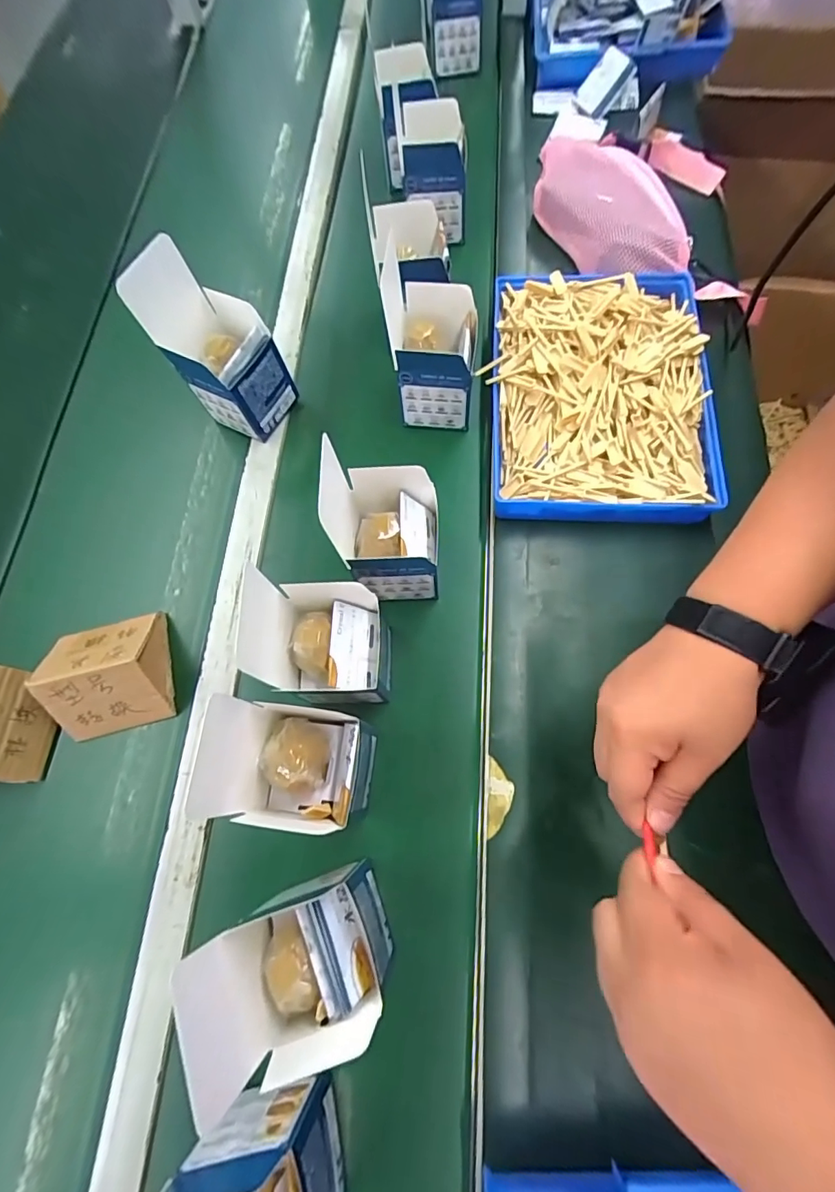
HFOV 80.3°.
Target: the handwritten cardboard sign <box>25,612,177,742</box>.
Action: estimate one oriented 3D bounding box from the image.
[{"bbox_3d":[-0.304,0.073,0.484,0.103,0.069,0.106,-15,71,-3],"label":"handwritten cardboard sign"}]

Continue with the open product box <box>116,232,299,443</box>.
[{"bbox_3d":[-0.213,-0.263,0.538,0.098,0.181,0.085,27,74,11],"label":"open product box"}]

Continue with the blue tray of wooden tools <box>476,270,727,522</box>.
[{"bbox_3d":[0.204,-0.236,0.561,0.230,0.059,0.313,1,71,2],"label":"blue tray of wooden tools"}]

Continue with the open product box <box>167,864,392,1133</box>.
[{"bbox_3d":[-0.084,0.264,0.360,0.109,0.159,0.099,-19,71,-4],"label":"open product box"}]

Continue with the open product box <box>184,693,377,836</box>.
[{"bbox_3d":[-0.097,0.135,0.406,0.105,0.158,0.094,7,71,4],"label":"open product box"}]

